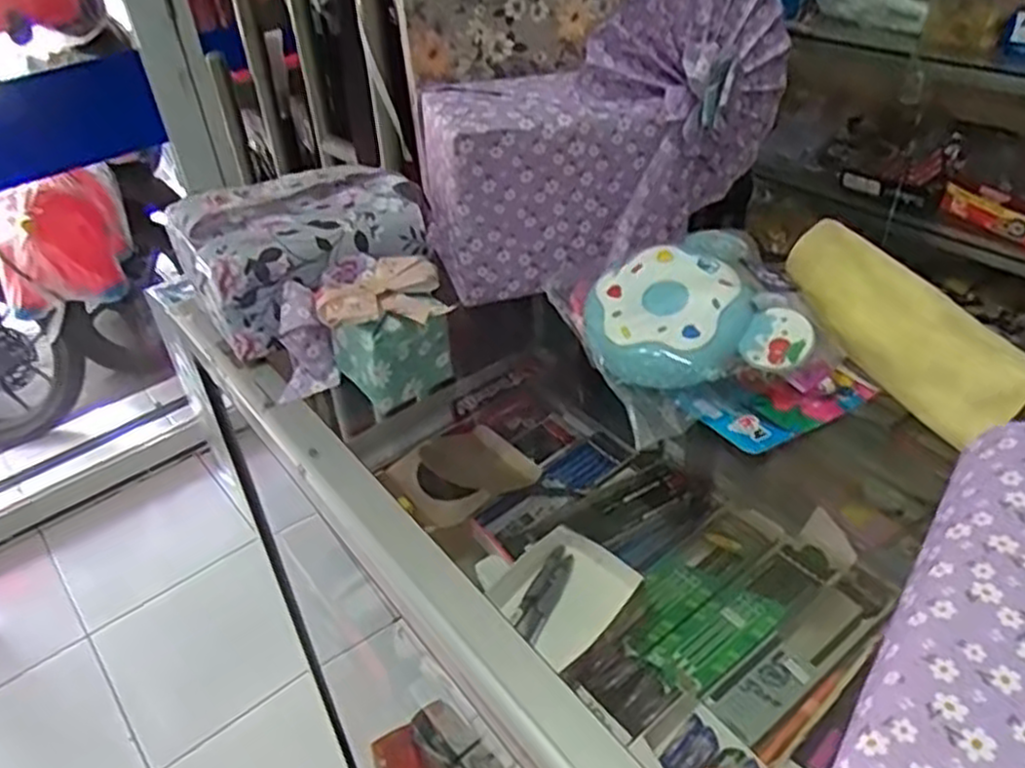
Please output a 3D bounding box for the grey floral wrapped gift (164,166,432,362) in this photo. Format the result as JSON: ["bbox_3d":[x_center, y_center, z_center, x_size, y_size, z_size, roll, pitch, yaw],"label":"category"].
[{"bbox_3d":[-0.136,-0.103,0.549,0.176,0.079,0.087,-29,44,-27],"label":"grey floral wrapped gift"}]

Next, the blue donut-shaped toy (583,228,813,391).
[{"bbox_3d":[0.109,-0.048,0.499,0.119,0.041,0.117,-10,39,-7],"label":"blue donut-shaped toy"}]

